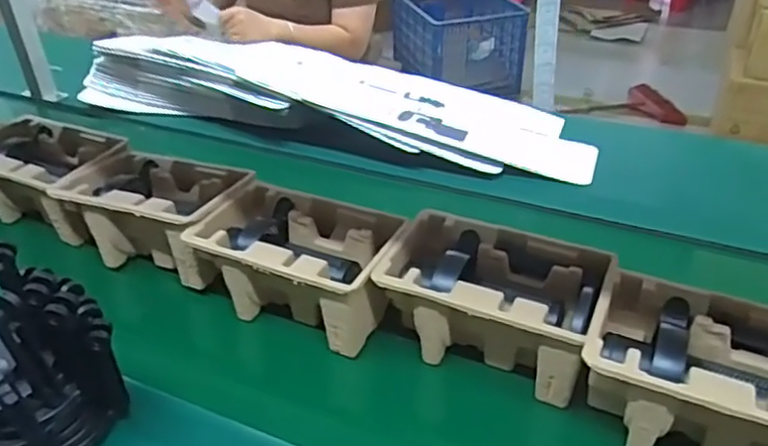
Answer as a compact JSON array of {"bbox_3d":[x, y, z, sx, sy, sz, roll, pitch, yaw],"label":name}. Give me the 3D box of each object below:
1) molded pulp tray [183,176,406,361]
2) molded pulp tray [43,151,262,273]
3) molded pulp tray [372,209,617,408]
[{"bbox_3d":[-0.092,0.044,0.747,0.224,0.098,0.147,13,40,24],"label":"molded pulp tray"},{"bbox_3d":[-0.304,-0.021,0.844,0.262,0.097,0.145,14,40,24],"label":"molded pulp tray"},{"bbox_3d":[0.118,0.082,0.685,0.221,0.101,0.153,17,41,27],"label":"molded pulp tray"}]

